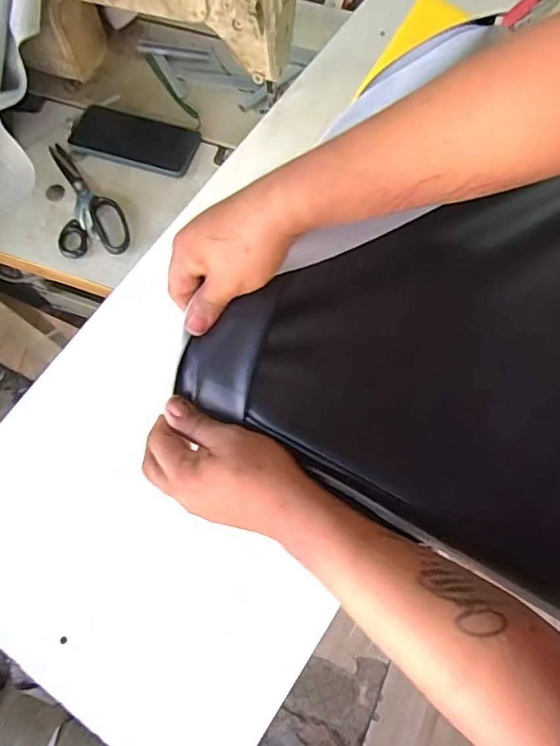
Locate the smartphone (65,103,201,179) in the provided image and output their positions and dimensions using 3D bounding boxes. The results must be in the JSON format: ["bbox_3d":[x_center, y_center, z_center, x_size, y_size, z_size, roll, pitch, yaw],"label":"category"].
[{"bbox_3d":[-0.192,-0.305,0.682,0.161,0.016,0.082,15,74,6],"label":"smartphone"}]

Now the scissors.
[{"bbox_3d":[-0.241,-0.224,0.658,0.081,0.010,0.174,-12,73,-2],"label":"scissors"}]

